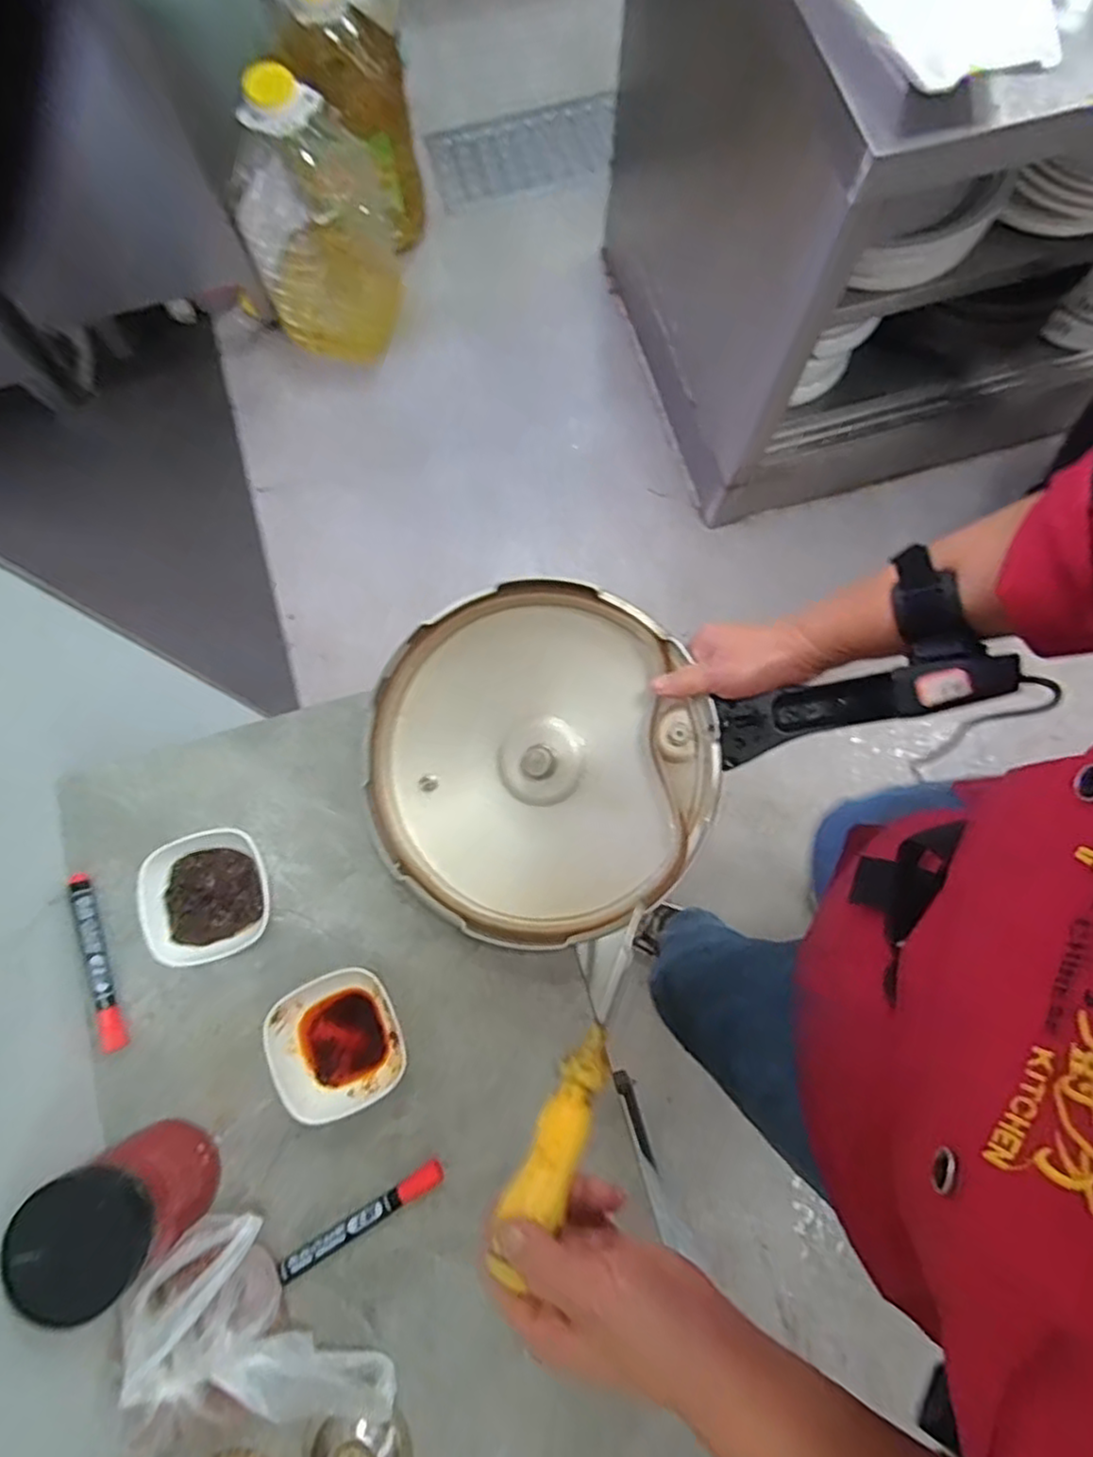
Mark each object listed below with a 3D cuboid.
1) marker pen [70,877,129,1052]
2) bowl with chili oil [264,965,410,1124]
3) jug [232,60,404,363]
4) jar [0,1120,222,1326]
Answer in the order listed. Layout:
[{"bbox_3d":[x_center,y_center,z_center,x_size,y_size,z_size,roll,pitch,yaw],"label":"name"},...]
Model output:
[{"bbox_3d":[-0.364,0.187,0.565,0.022,0.013,0.142,-20,79,-4],"label":"marker pen"},{"bbox_3d":[-0.163,0.245,0.550,0.097,0.037,0.095,-25,79,-5],"label":"bowl with chili oil"},{"bbox_3d":[-0.456,-1.024,1.386,0.243,0.453,0.286,2,78,1],"label":"jug"},{"bbox_3d":[-0.290,0.330,0.479,0.074,0.114,0.078,0,78,0],"label":"jar"}]

